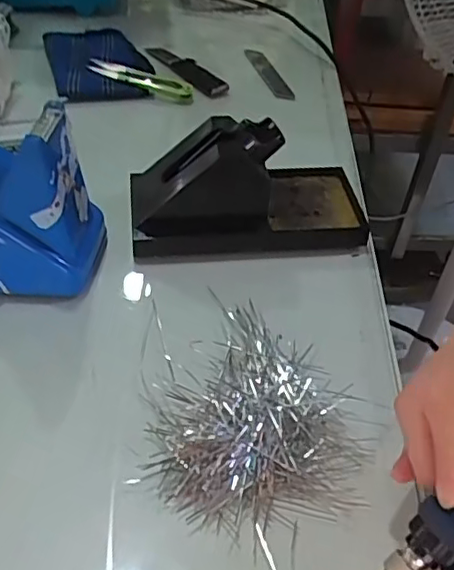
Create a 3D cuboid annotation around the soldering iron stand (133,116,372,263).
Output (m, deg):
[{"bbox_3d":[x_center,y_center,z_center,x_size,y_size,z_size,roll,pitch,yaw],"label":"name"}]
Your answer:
[{"bbox_3d":[0.016,-0.070,0.409,0.157,0.071,0.075,-2,45,-8],"label":"soldering iron stand"}]

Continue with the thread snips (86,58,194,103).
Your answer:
[{"bbox_3d":[-0.078,-0.188,0.553,0.102,0.014,0.026,18,46,12],"label":"thread snips"}]

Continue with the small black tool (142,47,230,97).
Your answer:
[{"bbox_3d":[-0.040,-0.210,0.585,0.022,0.013,0.114,-26,53,-28],"label":"small black tool"}]

